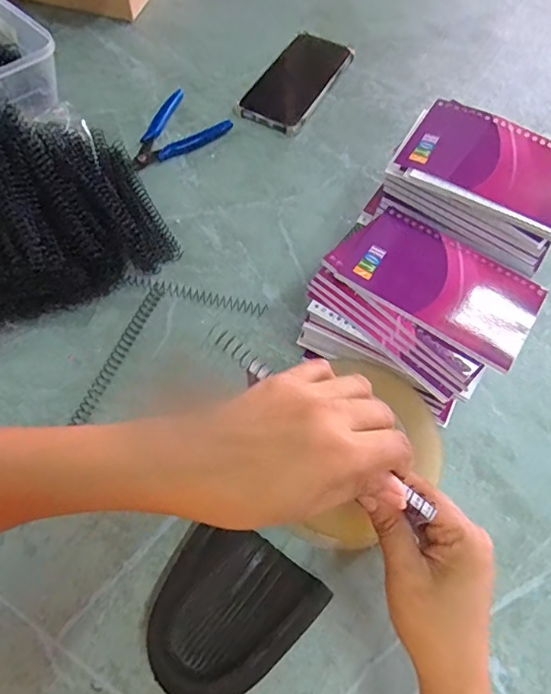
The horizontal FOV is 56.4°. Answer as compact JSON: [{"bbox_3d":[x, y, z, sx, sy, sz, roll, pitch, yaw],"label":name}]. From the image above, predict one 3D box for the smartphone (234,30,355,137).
[{"bbox_3d":[0.028,-0.324,0.623,0.080,0.018,0.175,26,61,11],"label":"smartphone"}]

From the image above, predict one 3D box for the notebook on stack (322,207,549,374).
[{"bbox_3d":[0.115,-0.048,0.366,0.138,0.007,0.083,36,66,14],"label":"notebook on stack"}]

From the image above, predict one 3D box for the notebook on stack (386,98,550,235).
[{"bbox_3d":[0.170,-0.133,0.381,0.147,0.007,0.089,30,68,13],"label":"notebook on stack"}]

